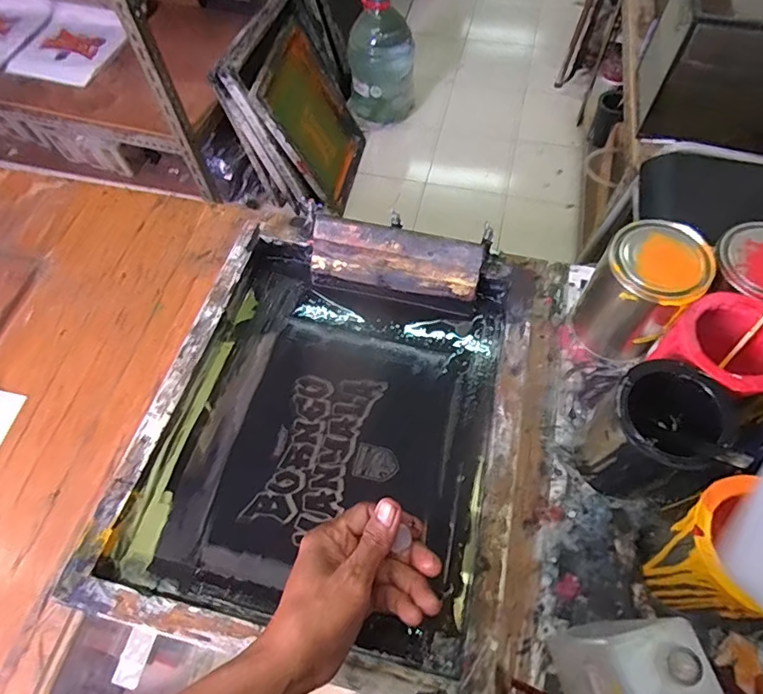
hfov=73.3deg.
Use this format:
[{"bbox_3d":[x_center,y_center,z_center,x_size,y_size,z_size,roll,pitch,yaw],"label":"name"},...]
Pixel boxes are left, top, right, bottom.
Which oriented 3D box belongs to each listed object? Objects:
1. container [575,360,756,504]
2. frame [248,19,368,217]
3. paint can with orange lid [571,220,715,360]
[{"bbox_3d":[0.283,0.093,0.547,0.115,0.140,0.104,-6,63,-1],"label":"container"},{"bbox_3d":[-0.216,-0.768,1.735,0.046,0.509,0.422,0,59,29],"label":"frame"},{"bbox_3d":[0.309,-0.064,0.625,0.101,0.148,0.106,-1,63,1],"label":"paint can with orange lid"}]

